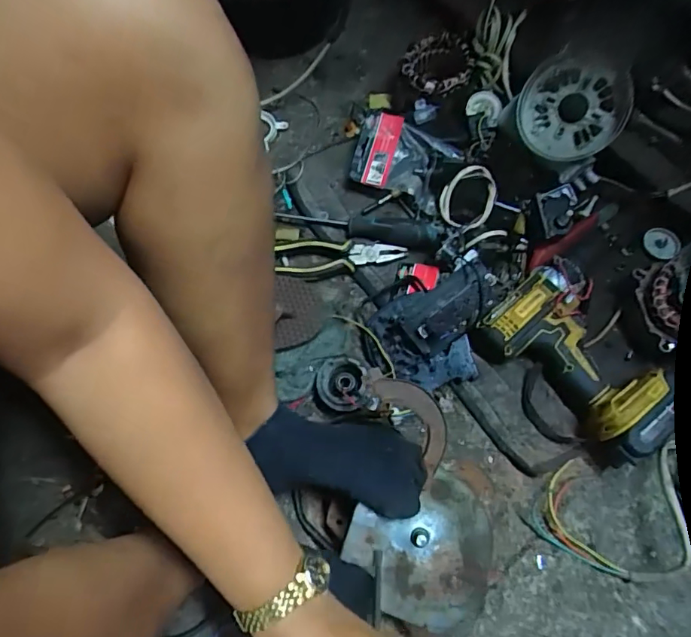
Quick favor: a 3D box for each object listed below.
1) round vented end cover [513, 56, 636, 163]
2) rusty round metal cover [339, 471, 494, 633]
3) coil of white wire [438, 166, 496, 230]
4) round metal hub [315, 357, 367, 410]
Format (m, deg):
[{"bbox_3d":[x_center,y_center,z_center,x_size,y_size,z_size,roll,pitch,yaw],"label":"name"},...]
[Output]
[{"bbox_3d":[0.269,-0.249,0.596,0.121,0.016,0.112,4,99,29],"label":"round vented end cover"},{"bbox_3d":[0.067,0.204,0.453,0.125,0.009,0.125,-2,71,7],"label":"rusty round metal cover"},{"bbox_3d":[0.149,-0.146,0.603,0.061,0.016,0.077,32,93,6],"label":"coil of white wire"},{"bbox_3d":[-0.006,0.076,0.569,0.054,0.027,0.057,0,69,0],"label":"round metal hub"}]

